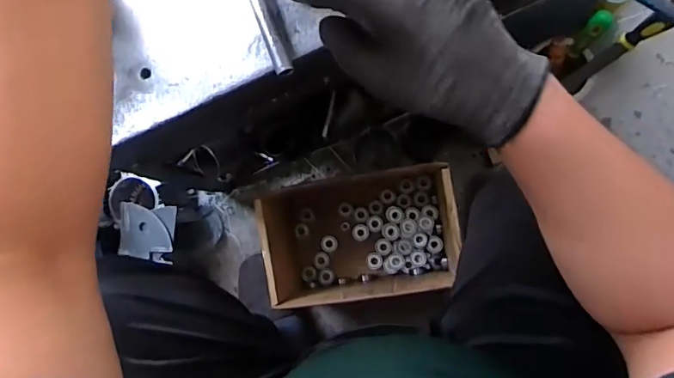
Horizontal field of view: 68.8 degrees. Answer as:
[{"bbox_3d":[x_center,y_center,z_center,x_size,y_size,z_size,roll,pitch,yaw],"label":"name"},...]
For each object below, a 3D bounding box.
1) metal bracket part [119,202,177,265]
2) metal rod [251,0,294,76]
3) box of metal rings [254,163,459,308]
[{"bbox_3d":[-0.336,0.077,0.867,0.097,0.023,0.098,5,86,9],"label":"metal bracket part"},{"bbox_3d":[-0.080,-0.188,0.544,0.018,0.022,0.137,-22,82,6],"label":"metal rod"},{"bbox_3d":[0.045,0.079,0.847,0.300,0.183,0.190,-9,84,8],"label":"box of metal rings"}]

